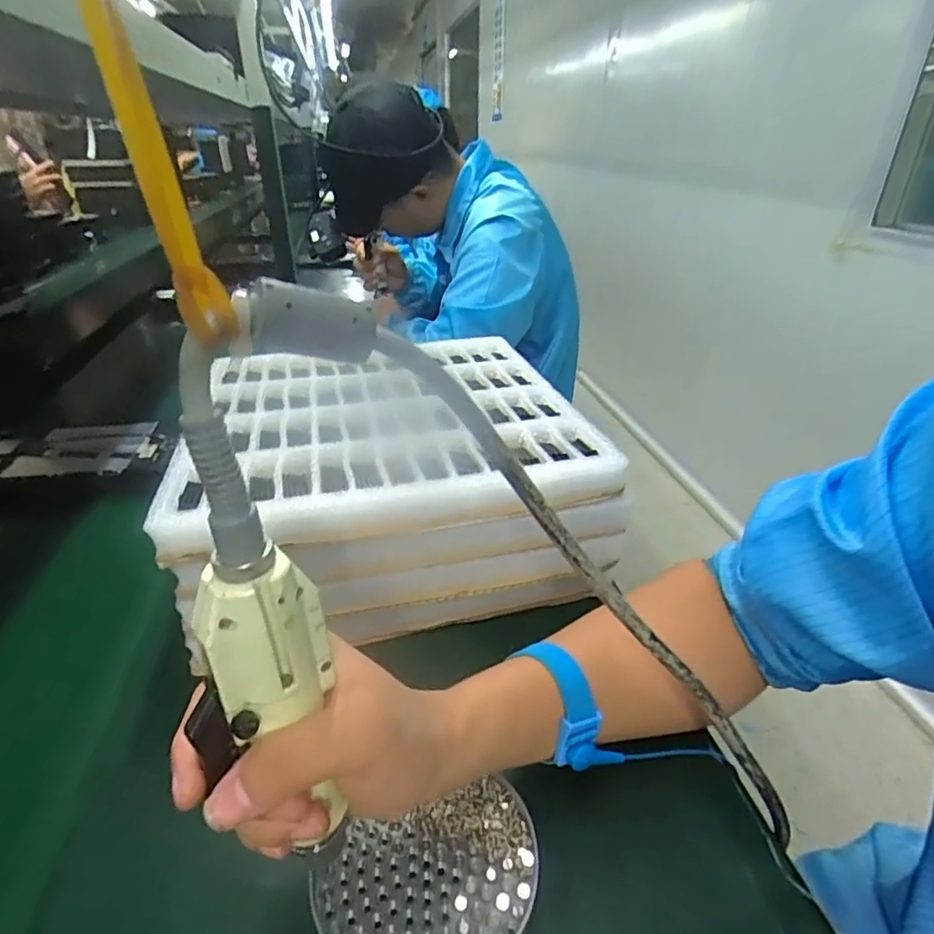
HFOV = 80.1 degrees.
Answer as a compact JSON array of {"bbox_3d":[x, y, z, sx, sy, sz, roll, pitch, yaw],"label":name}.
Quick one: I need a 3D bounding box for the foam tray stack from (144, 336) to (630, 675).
[{"bbox_3d":[-0.076,-0.003,0.546,0.331,0.125,0.326,-8,31,-13],"label":"foam tray stack"}]

